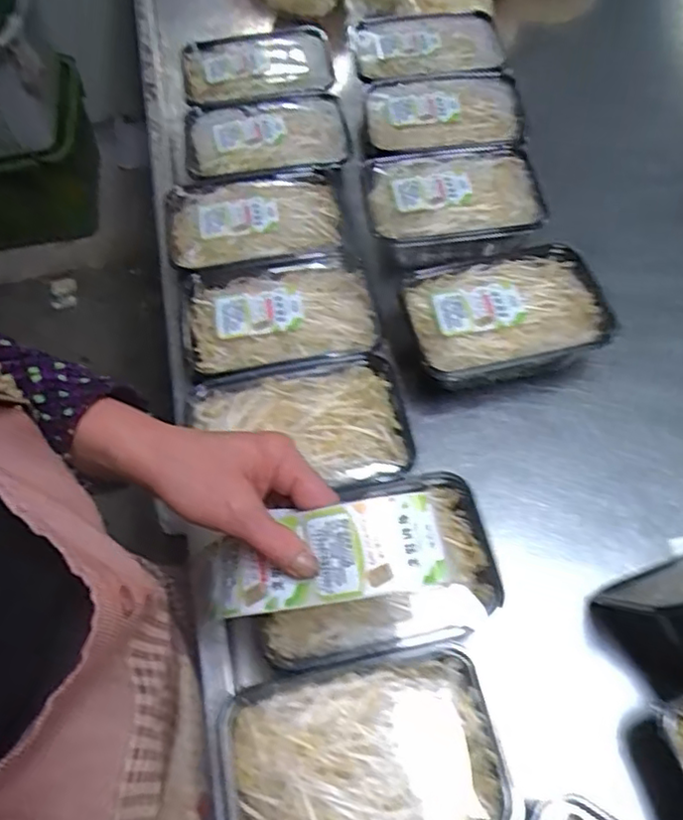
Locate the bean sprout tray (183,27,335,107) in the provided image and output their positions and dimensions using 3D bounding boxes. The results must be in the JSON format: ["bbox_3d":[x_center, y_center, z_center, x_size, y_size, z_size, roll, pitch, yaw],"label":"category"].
[{"bbox_3d":[-0.101,-0.416,0.771,0.174,0.026,0.124,-4,61,0],"label":"bean sprout tray"}]

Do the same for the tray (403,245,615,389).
[{"bbox_3d":[0.153,-0.083,0.618,0.173,0.071,0.126,-11,61,-4],"label":"tray"}]

